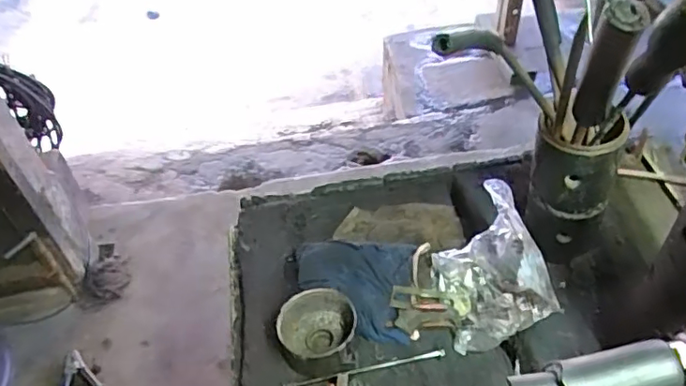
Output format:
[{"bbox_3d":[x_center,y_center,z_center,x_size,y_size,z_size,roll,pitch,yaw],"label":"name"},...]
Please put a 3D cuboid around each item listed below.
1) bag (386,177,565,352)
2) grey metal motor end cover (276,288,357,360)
[{"bbox_3d":[0.121,0.079,0.584,0.141,0.111,0.140,-10,46,-4],"label":"bag"},{"bbox_3d":[-0.025,0.141,0.586,0.080,0.035,0.078,-23,48,-16],"label":"grey metal motor end cover"}]

